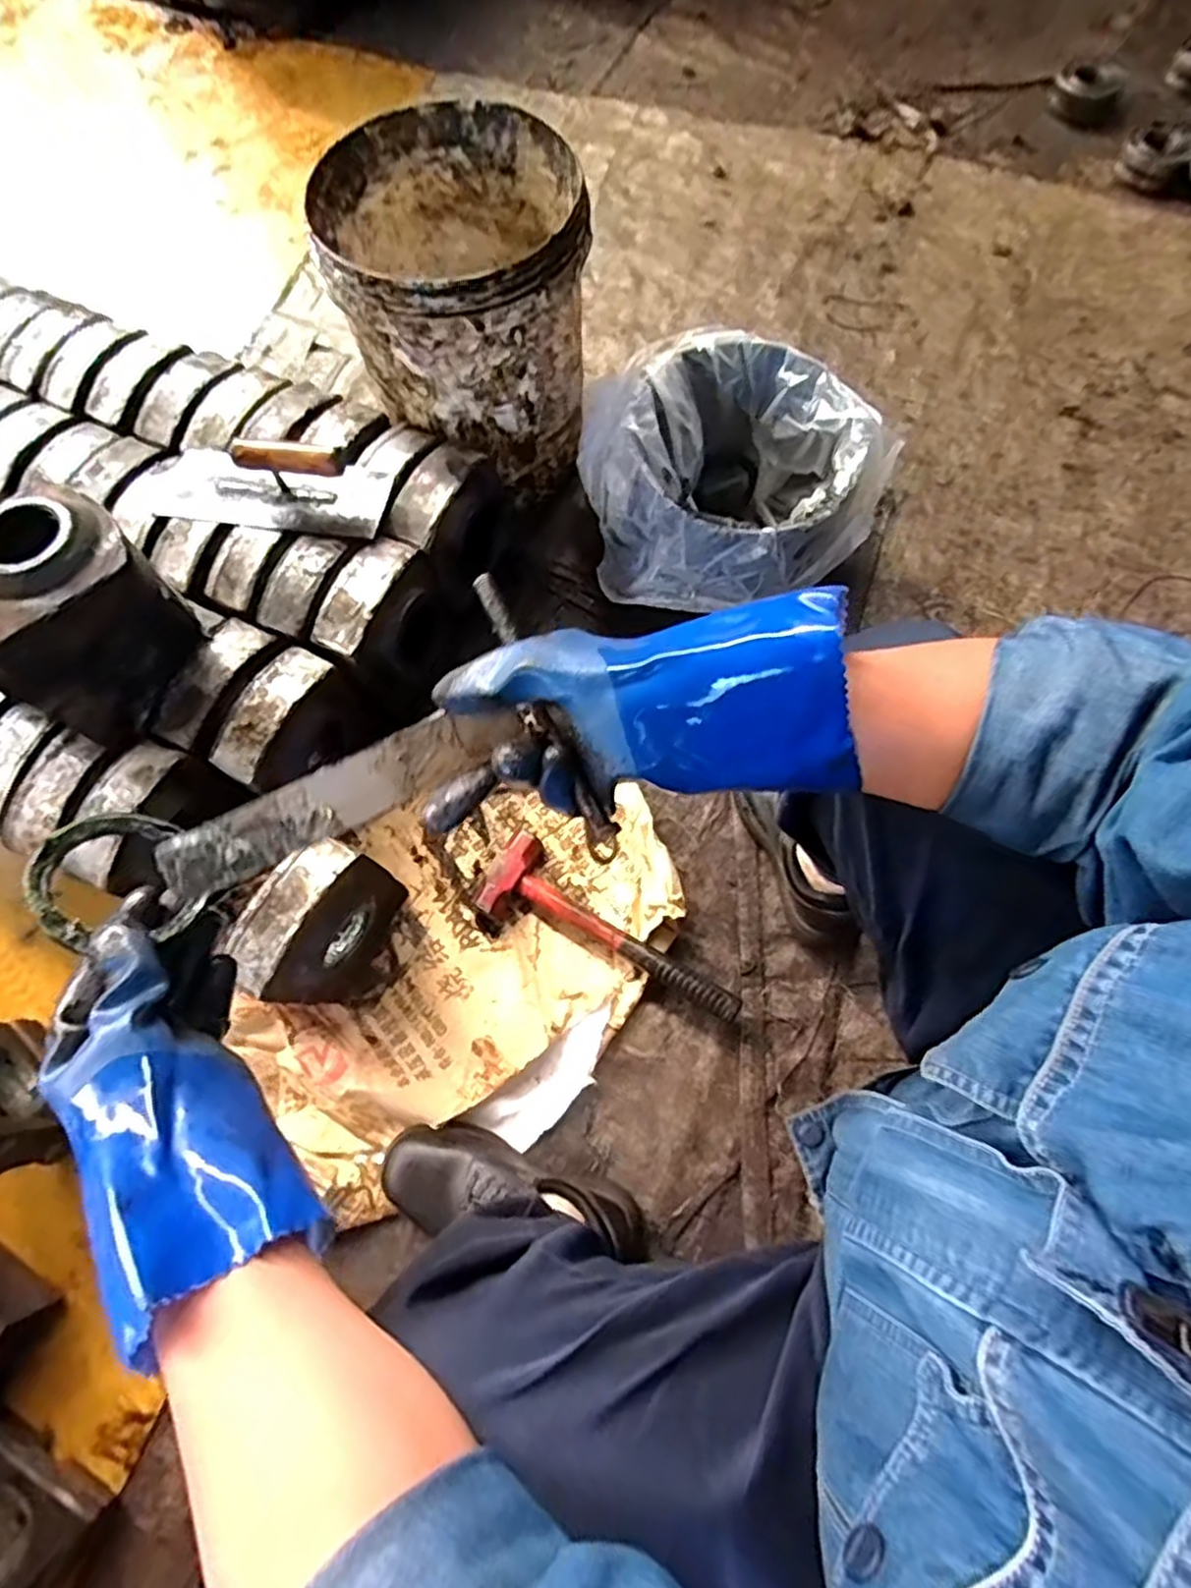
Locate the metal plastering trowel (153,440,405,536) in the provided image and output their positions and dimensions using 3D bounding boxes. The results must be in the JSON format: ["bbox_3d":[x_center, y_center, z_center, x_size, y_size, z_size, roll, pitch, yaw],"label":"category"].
[{"bbox_3d":[-0.378,-0.360,0.797,0.274,0.078,0.097,6,72,4],"label":"metal plastering trowel"}]

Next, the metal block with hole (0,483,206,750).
[{"bbox_3d":[-0.527,-0.185,0.704,0.183,0.148,0.174,34,76,12],"label":"metal block with hole"}]

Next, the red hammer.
[{"bbox_3d":[0.016,0.163,0.807,0.318,0.041,0.096,30,75,11],"label":"red hammer"}]

